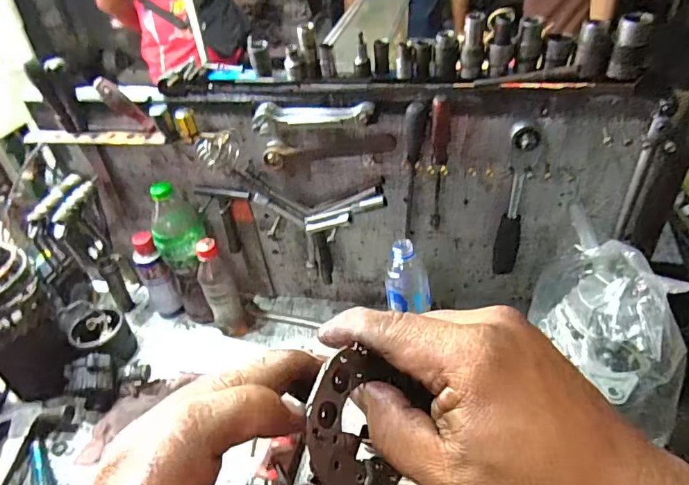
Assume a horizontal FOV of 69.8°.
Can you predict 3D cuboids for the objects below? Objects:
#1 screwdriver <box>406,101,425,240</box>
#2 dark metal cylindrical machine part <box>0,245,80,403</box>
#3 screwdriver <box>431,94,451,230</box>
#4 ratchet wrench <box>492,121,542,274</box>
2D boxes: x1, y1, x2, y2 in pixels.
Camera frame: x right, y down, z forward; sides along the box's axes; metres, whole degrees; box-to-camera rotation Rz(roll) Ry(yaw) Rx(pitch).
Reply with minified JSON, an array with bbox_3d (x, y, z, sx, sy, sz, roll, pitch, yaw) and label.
[{"bbox_3d":[0.096,-0.091,0.679,0.022,0.214,0.024,0,39,6],"label":"screwdriver"},{"bbox_3d":[-0.511,0.111,0.752,0.124,0.190,0.126,-31,45,-28],"label":"dark metal cylindrical machine part"},{"bbox_3d":[0.127,-0.100,0.662,0.022,0.203,0.029,6,40,14],"label":"screwdriver"},{"bbox_3d":[0.231,-0.049,0.672,0.035,0.237,0.042,10,41,18],"label":"ratchet wrench"}]

